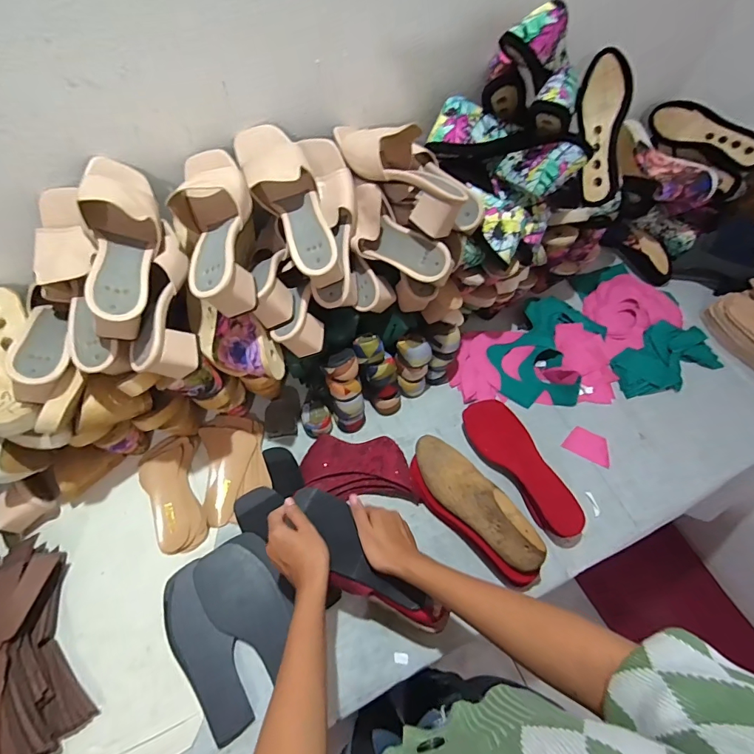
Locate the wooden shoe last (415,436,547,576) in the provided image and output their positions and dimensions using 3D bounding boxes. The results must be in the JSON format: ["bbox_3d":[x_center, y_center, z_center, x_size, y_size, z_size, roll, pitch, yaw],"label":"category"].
[{"bbox_3d":[0.139,0.176,0.607,0.070,0.073,0.238,-27,66,-17],"label":"wooden shoe last"}]

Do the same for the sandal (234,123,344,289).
[{"bbox_3d":[-0.118,-0.238,0.567,0.082,0.089,0.236,-24,82,-16],"label":"sandal"}]

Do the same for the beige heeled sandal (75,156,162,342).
[{"bbox_3d":[-0.303,-0.164,0.494,0.073,0.078,0.222,-7,75,-7],"label":"beige heeled sandal"}]

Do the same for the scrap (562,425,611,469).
[{"bbox_3d":[0.376,0.121,0.742,0.079,0.004,0.054,24,66,16],"label":"scrap"}]

